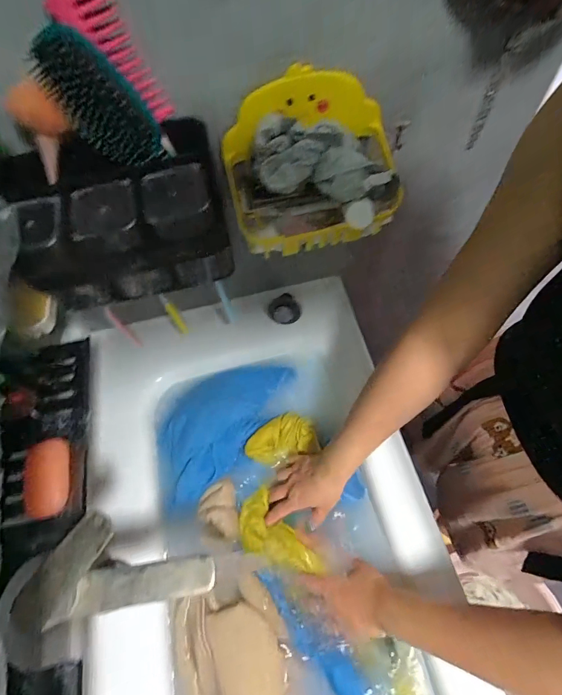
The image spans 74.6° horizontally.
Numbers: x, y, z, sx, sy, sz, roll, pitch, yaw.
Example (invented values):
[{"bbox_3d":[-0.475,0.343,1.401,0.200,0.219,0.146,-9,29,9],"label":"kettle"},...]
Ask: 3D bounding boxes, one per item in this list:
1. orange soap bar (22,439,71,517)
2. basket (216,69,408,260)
[{"bbox_3d":[-0.261,0.146,0.411,0.050,0.020,0.081,-16,62,-5],"label":"orange soap bar"},{"bbox_3d":[0.037,-0.199,0.420,0.195,0.136,0.135,-6,62,0],"label":"basket"}]

